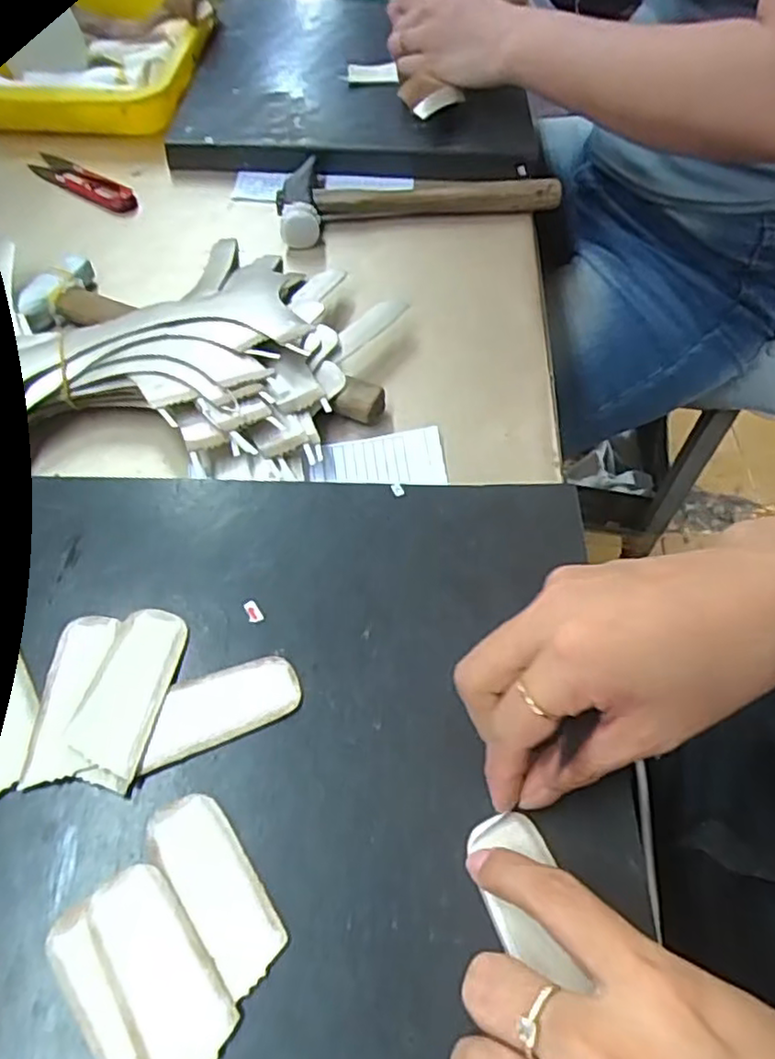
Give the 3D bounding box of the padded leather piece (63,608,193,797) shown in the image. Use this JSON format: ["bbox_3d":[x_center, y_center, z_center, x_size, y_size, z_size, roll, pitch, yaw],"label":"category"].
[{"bbox_3d":[-0.111,0.069,0.289,0.033,0.005,0.076,9,57,5],"label":"padded leather piece"}]

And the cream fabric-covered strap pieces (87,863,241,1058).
[{"bbox_3d":[-0.080,0.155,0.237,0.032,0.004,0.070,-31,62,-20],"label":"cream fabric-covered strap pieces"}]

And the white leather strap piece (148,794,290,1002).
[{"bbox_3d":[-0.063,0.131,0.252,0.027,0.004,0.069,-34,63,-21],"label":"white leather strap piece"}]

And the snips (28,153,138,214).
[{"bbox_3d":[-0.245,-0.278,0.544,0.110,0.012,0.023,31,61,19],"label":"snips"}]

